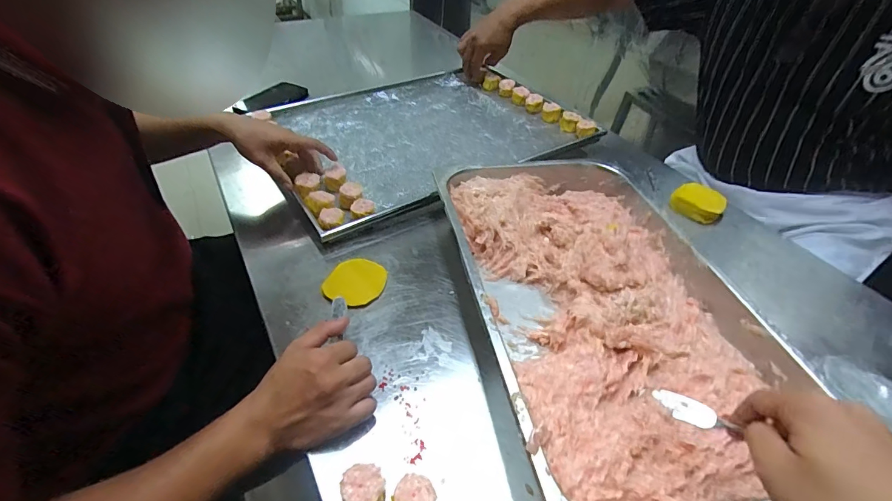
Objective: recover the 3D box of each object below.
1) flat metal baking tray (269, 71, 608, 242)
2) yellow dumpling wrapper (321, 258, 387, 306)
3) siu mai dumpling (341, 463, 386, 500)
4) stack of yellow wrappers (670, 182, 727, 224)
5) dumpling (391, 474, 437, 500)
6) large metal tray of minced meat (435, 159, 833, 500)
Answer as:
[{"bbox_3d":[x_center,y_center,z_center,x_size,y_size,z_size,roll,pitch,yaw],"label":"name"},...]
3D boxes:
[{"bbox_3d":[-0.070,-0.243,0.849,0.574,0.030,0.432,-25,52,-27],"label":"flat metal baking tray"},{"bbox_3d":[-0.121,0.042,0.564,0.071,0.014,0.082,17,46,11],"label":"yellow dumpling wrapper"},{"bbox_3d":[-0.072,0.211,0.367,0.036,0.030,0.036,3,45,-3],"label":"siu mai dumpling"},{"bbox_3d":[0.441,-0.083,0.731,0.080,0.033,0.071,36,52,27],"label":"stack of yellow wrappers"},{"bbox_3d":[-0.027,0.219,0.363,0.037,0.033,0.037,3,43,-3],"label":"dumpling"},{"bbox_3d":[0.184,0.058,0.524,0.311,0.072,0.514,-5,45,-11],"label":"large metal tray of minced meat"}]

